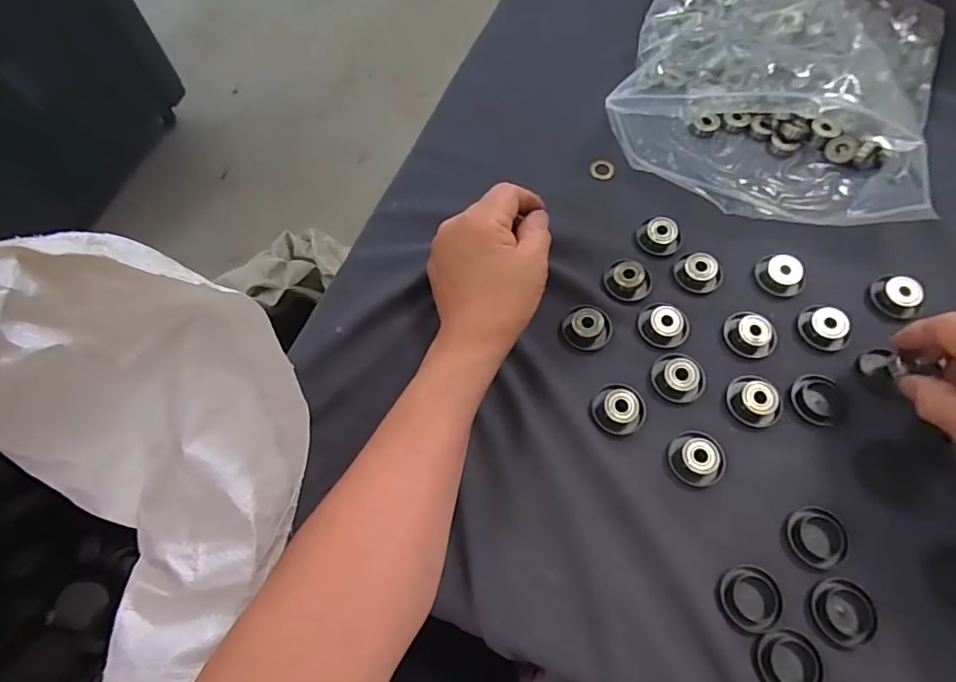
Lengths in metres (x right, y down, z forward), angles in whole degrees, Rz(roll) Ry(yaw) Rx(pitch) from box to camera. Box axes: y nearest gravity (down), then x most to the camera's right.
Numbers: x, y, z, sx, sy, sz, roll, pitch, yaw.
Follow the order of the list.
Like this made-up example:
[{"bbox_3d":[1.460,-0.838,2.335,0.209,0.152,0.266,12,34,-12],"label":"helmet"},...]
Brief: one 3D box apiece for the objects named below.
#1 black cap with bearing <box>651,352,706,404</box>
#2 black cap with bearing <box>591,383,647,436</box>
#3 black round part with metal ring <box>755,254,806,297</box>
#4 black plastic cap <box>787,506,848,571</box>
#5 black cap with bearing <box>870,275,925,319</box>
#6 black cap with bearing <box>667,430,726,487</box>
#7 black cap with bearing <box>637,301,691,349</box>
[{"bbox_3d":[0.131,0.024,0.342,0.034,0.016,0.029,31,70,14],"label":"black cap with bearing"},{"bbox_3d":[0.091,0.044,0.335,0.032,0.012,0.032,0,66,1],"label":"black cap with bearing"},{"bbox_3d":[0.215,-0.048,0.367,0.029,0.012,0.033,-40,71,-15],"label":"black round part with metal ring"},{"bbox_3d":[0.197,0.113,0.301,0.034,0.008,0.032,0,66,1],"label":"black plastic cap"},{"bbox_3d":[0.288,-0.032,0.356,0.029,0.012,0.027,0,66,1],"label":"black cap with bearing"},{"bbox_3d":[0.135,0.072,0.320,0.034,0.014,0.032,0,66,1],"label":"black cap with bearing"},{"bbox_3d":[0.127,-0.011,0.357,0.035,0.014,0.027,39,72,16],"label":"black cap with bearing"}]

